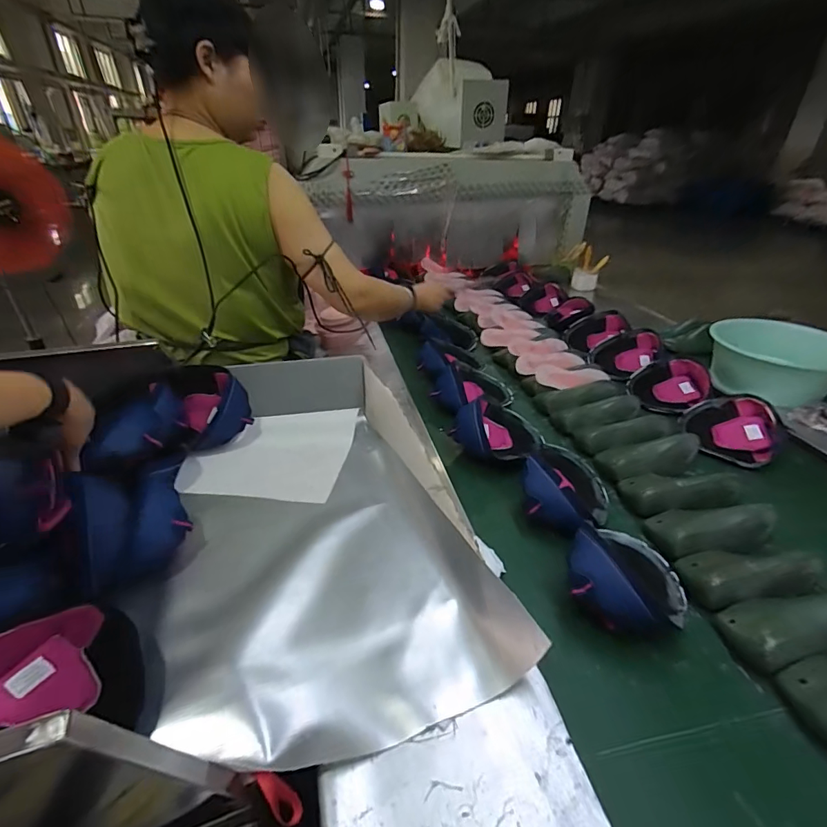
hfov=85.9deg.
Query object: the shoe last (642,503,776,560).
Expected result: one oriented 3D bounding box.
[{"bbox_3d":[0.485,0.183,0.726,0.189,0.065,0.094,-6,34,-12],"label":"shoe last"}]

